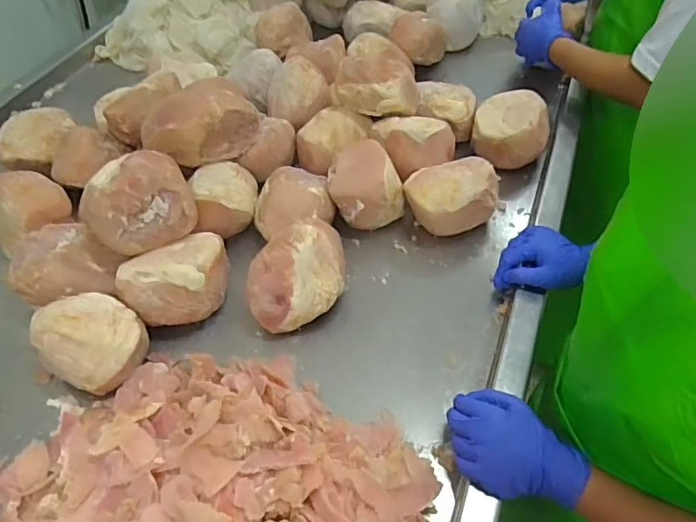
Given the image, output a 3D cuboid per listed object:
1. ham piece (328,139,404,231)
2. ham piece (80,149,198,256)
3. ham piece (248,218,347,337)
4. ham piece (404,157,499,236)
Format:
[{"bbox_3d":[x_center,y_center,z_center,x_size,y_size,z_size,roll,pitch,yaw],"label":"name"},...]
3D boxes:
[{"bbox_3d":[0.027,-0.116,0.810,0.110,0.096,0.095,-4,49,-1],"label":"ham piece"},{"bbox_3d":[-0.278,-0.077,0.722,0.134,0.101,0.093,-28,54,-20],"label":"ham piece"},{"bbox_3d":[-0.066,0.024,0.723,0.138,0.098,0.111,-16,50,-11],"label":"ham piece"},{"bbox_3d":[0.152,-0.095,0.785,0.128,0.077,0.091,-9,49,-6],"label":"ham piece"}]

